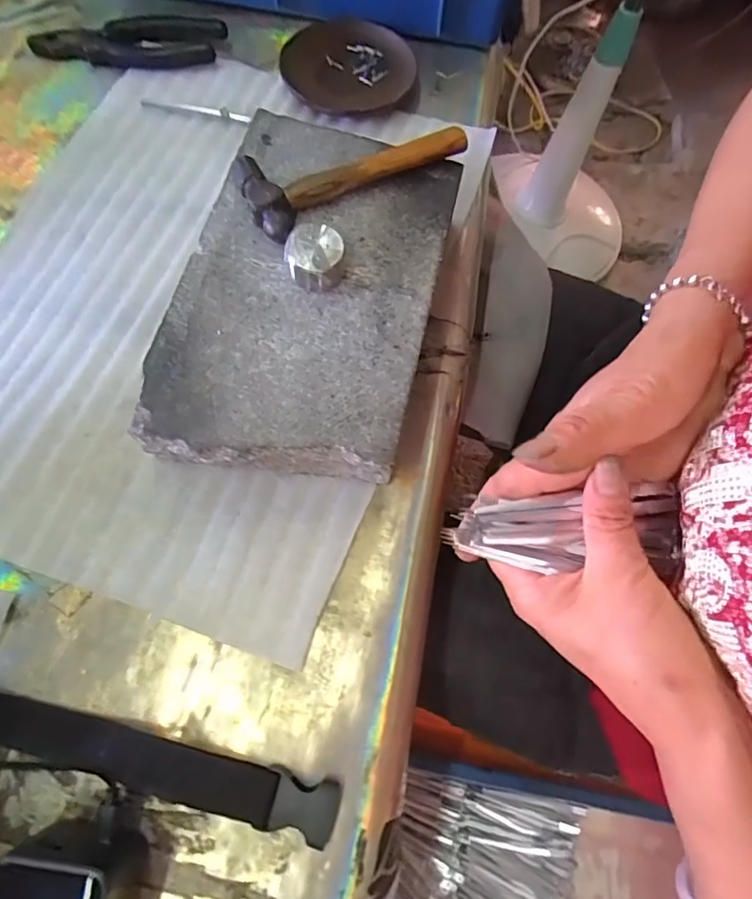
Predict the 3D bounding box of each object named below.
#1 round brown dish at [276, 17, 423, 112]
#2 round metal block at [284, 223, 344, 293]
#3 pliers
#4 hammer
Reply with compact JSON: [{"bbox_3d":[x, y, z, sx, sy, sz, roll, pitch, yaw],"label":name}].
[{"bbox_3d":[-0.022,-0.335,0.443,0.113,0.019,0.113,1,70,-2],"label":"round brown dish"},{"bbox_3d":[-0.036,-0.115,0.304,0.033,0.022,0.033,1,70,-2],"label":"round metal block"},{"bbox_3d":[-0.220,-0.362,0.450,0.163,0.014,0.055,-6,70,-5],"label":"pliers"},{"bbox_3d":[-0.017,-0.192,0.332,0.152,0.018,0.061,-34,75,-13],"label":"hammer"}]

